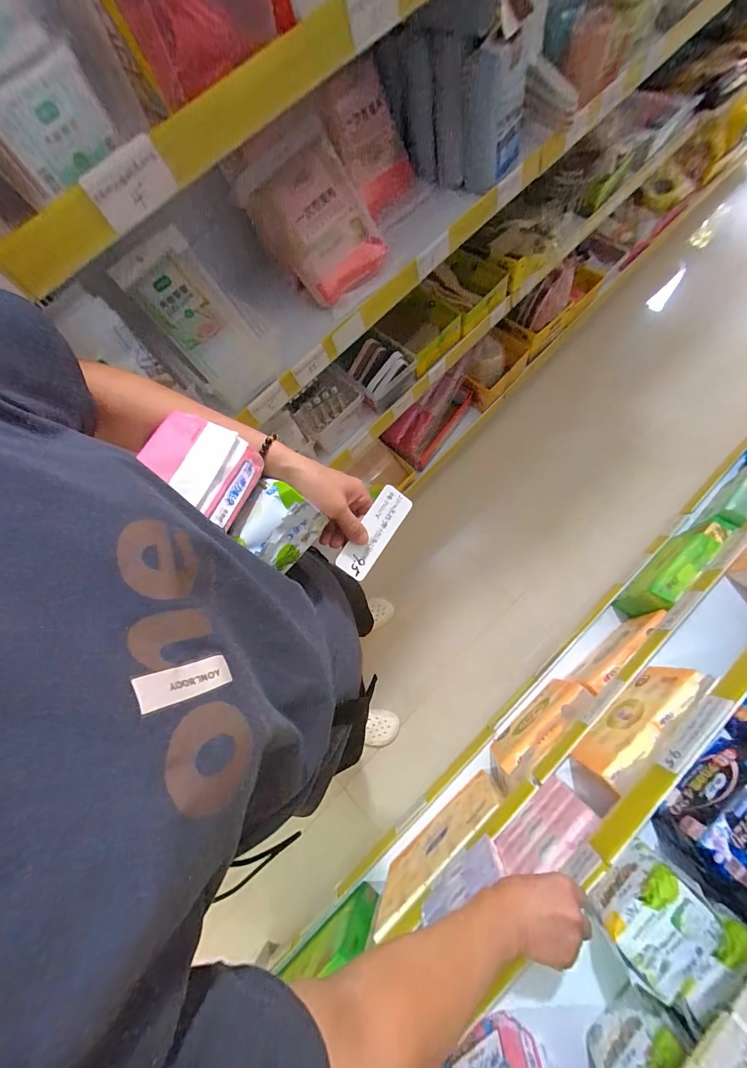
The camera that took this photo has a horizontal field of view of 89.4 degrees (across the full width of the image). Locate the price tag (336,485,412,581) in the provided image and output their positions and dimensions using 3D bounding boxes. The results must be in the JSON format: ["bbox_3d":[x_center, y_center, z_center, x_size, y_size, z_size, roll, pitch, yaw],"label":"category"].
[{"bbox_3d":[0.002,-0.001,0.426,0.041,0.007,0.107,35,86,-22],"label":"price tag"}]

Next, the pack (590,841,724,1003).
[{"bbox_3d":[0.296,0.406,0.404,0.101,0.074,0.070,-38,80,-9],"label":"pack"}]

